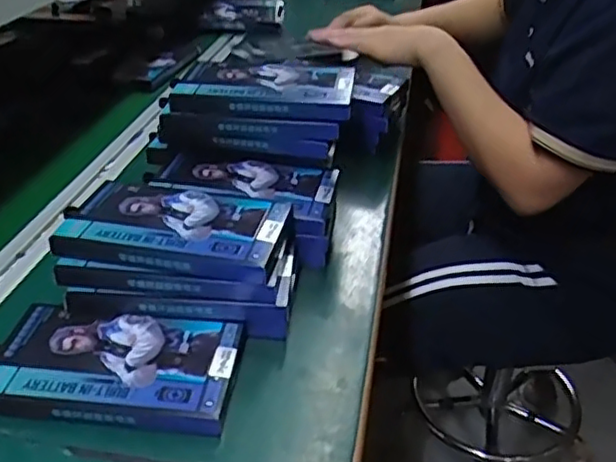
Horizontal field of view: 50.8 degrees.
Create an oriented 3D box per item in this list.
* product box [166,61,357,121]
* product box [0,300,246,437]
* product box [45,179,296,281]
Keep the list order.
[{"bbox_3d":[-0.040,-0.137,0.618,0.162,0.020,0.092,3,33,5],"label":"product box"},{"bbox_3d":[-0.134,0.095,0.452,0.166,0.024,0.094,3,33,5],"label":"product box"},{"bbox_3d":[-0.101,-0.005,0.511,0.163,0.019,0.100,5,33,8],"label":"product box"}]

